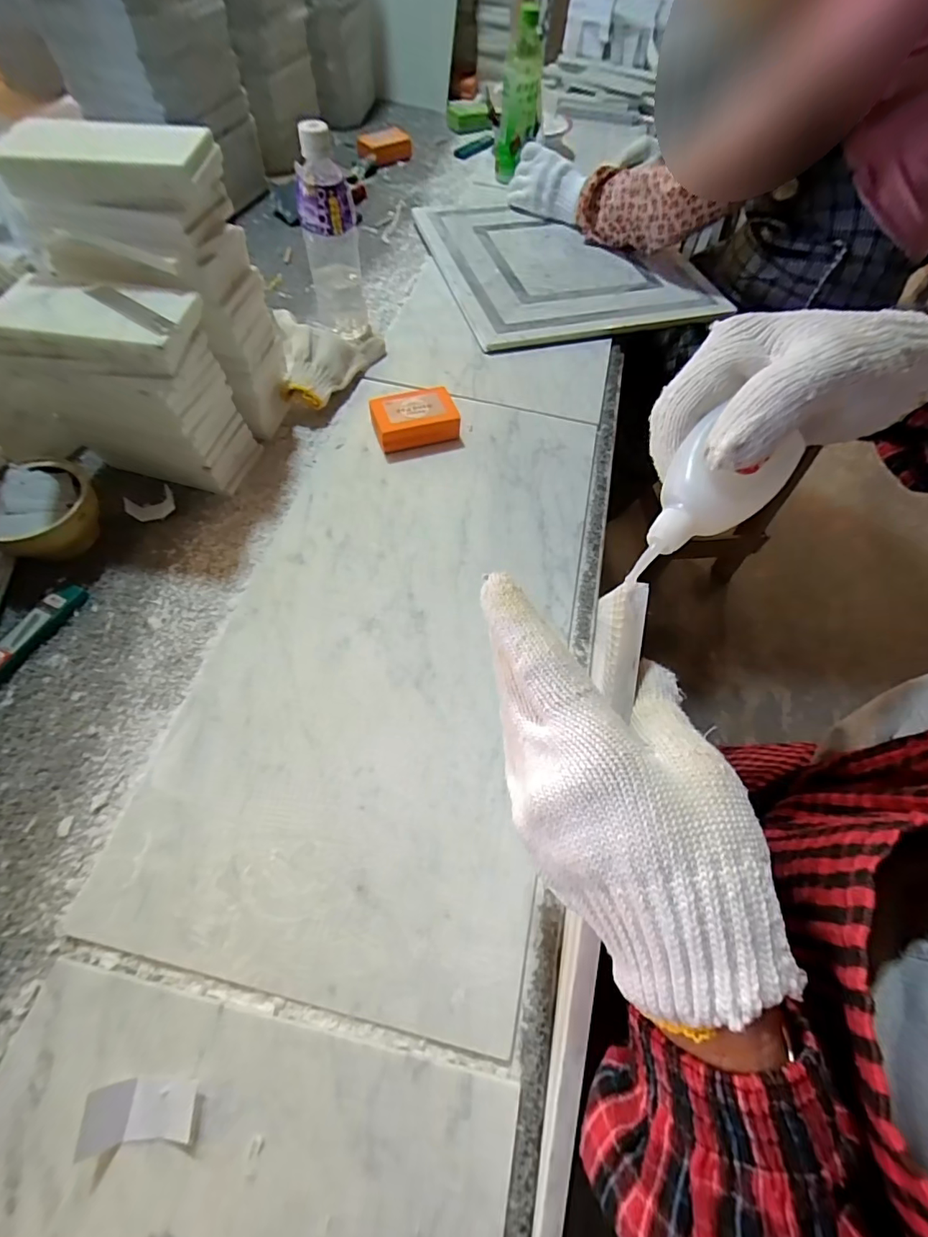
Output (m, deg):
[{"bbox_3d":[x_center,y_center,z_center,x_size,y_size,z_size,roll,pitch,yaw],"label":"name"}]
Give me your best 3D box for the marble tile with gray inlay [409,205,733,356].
[{"bbox_3d":[0.174,-0.581,0.778,0.421,0.018,0.418,-12,61,-9],"label":"marble tile with gray inlay"}]

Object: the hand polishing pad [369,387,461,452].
[{"bbox_3d":[-0.056,-0.228,0.553,0.093,0.033,0.061,-14,61,-10],"label":"hand polishing pad"}]

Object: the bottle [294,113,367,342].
[{"bbox_3d":[-0.160,-0.457,0.585,0.064,0.195,0.064,-13,61,-10],"label":"bottle"}]

